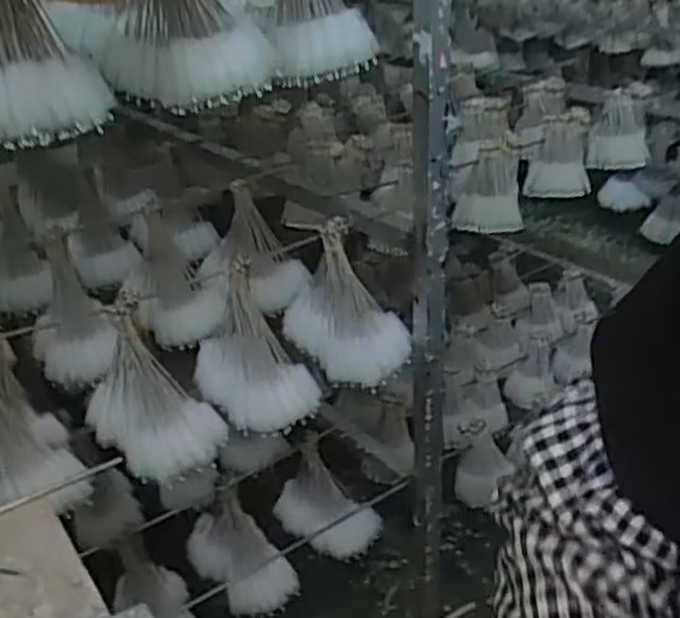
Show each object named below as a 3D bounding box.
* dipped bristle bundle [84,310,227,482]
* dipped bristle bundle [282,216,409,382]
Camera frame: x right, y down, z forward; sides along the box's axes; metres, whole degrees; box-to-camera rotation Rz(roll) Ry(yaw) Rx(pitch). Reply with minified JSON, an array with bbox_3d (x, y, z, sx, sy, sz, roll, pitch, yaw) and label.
[{"bbox_3d":[-0.219,0.089,0.923,0.114,0.168,0.158,-24,36,-33],"label":"dipped bristle bundle"},{"bbox_3d":[0.000,-0.014,1.076,0.093,0.210,0.197,-27,38,-37],"label":"dipped bristle bundle"}]

